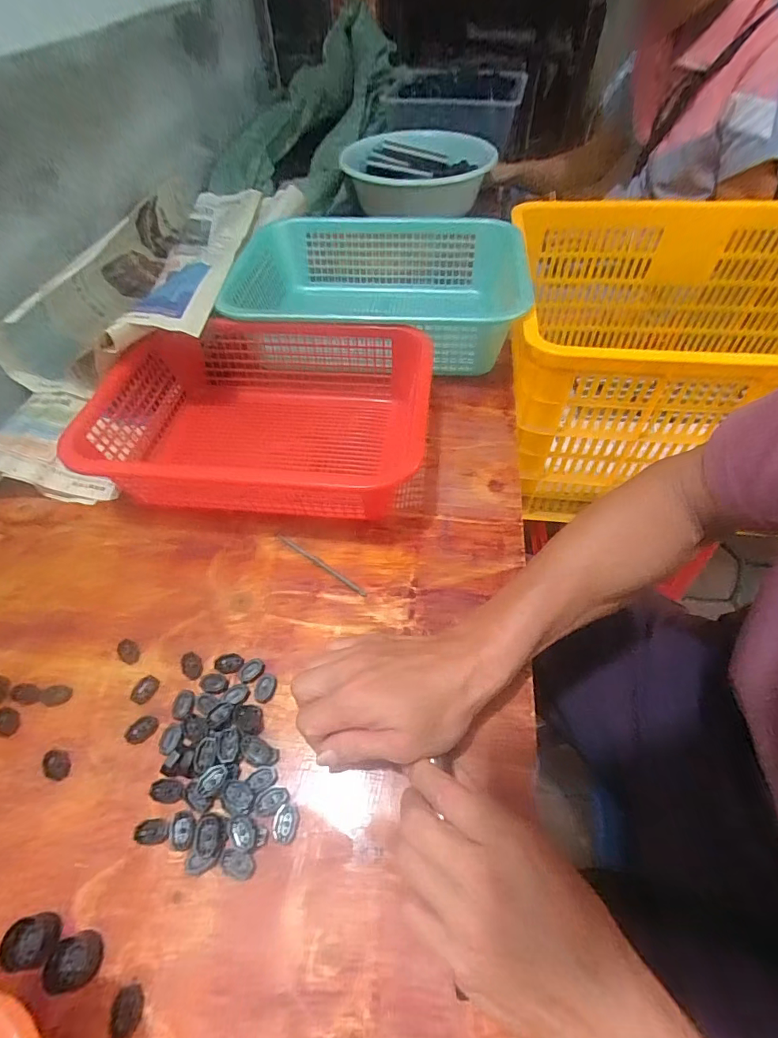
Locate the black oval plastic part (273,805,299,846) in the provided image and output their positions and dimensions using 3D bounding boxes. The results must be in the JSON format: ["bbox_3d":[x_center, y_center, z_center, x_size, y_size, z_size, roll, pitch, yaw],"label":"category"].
[{"bbox_3d":[-0.070,0.206,0.302,0.016,0.004,0.022,-1,52,2],"label":"black oval plastic part"}]

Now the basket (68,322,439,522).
[{"bbox_3d":[-0.131,-0.105,0.486,0.324,0.096,0.243,4,53,5],"label":"basket"}]

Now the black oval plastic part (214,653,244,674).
[{"bbox_3d":[-0.132,0.119,0.369,0.024,0.004,0.017,2,53,4],"label":"black oval plastic part"}]

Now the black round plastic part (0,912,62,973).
[{"bbox_3d":[-0.215,0.253,0.267,0.025,0.019,0.024,-1,52,2],"label":"black round plastic part"}]

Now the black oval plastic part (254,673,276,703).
[{"bbox_3d":[-0.099,0.134,0.355,0.015,0.007,0.022,8,53,9],"label":"black oval plastic part"}]

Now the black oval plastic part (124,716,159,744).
[{"bbox_3d":[-0.190,0.161,0.341,0.024,0.004,0.017,-31,57,-20],"label":"black oval plastic part"}]

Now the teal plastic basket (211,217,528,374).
[{"bbox_3d":[-0.020,-0.305,0.641,0.408,0.132,0.293,2,53,4],"label":"teal plastic basket"}]

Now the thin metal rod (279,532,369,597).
[{"bbox_3d":[-0.066,0.042,0.423,0.111,0.004,0.006,30,59,23],"label":"thin metal rod"}]

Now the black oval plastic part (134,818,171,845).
[{"bbox_3d":[-0.160,0.211,0.301,0.023,0.004,0.015,-2,52,1],"label":"black oval plastic part"}]

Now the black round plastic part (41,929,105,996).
[{"bbox_3d":[-0.186,0.261,0.263,0.027,0.010,0.025,-8,53,-4],"label":"black round plastic part"}]

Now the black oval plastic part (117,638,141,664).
[{"bbox_3d":[-0.221,0.113,0.377,0.022,0.008,0.015,31,60,24],"label":"black oval plastic part"}]

